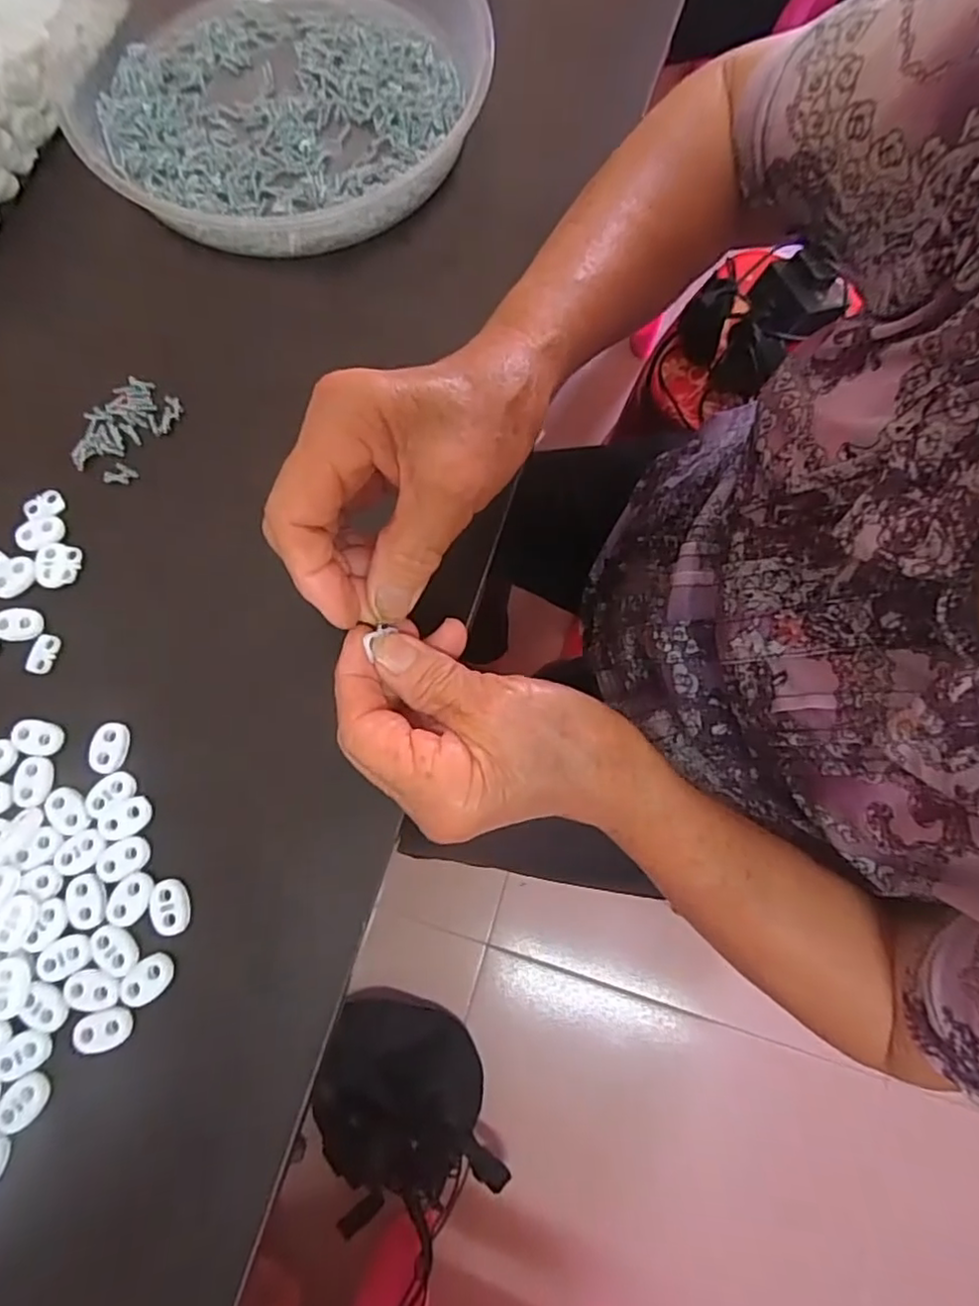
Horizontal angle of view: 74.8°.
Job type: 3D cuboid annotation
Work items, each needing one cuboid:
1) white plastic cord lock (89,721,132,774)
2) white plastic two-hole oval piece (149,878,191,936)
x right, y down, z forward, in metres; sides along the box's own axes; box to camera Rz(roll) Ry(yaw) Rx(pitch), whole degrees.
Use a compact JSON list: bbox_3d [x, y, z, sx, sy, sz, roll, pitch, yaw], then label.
[{"bbox_3d":[-0.172,0.043,0.290,0.015,0.004,0.022,3,76,0],"label":"white plastic cord lock"},{"bbox_3d":[-0.137,0.108,0.273,0.015,0.004,0.022,-21,77,-5],"label":"white plastic two-hole oval piece"}]

